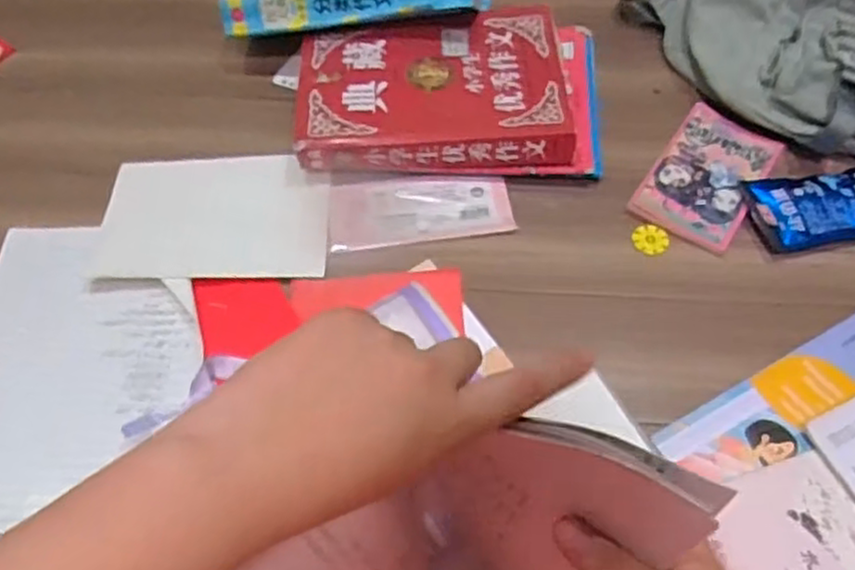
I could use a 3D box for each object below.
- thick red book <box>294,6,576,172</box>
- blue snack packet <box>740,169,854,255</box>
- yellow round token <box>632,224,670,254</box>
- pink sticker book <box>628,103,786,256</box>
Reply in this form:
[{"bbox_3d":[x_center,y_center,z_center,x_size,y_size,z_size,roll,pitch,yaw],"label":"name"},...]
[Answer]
[{"bbox_3d":[0.006,-0.191,0.729,0.263,0.046,0.198,-3,56,-1],"label":"thick red book"},{"bbox_3d":[0.358,-0.072,0.660,0.135,0.010,0.075,-9,57,-5],"label":"blue snack packet"},{"bbox_3d":[0.202,-0.041,0.656,0.032,0.005,0.032,-1,56,1],"label":"yellow round token"},{"bbox_3d":[0.264,-0.104,0.685,0.091,0.006,0.153,29,62,19],"label":"pink sticker book"}]

